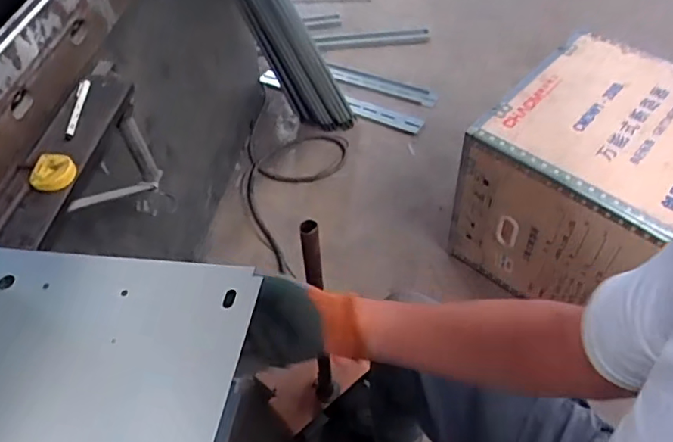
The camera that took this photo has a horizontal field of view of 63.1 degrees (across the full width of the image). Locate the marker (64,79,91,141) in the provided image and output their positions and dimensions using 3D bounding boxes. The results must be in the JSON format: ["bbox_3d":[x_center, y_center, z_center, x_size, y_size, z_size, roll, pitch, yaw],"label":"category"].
[{"bbox_3d":[-0.449,-0.194,0.949,0.017,0.012,0.147,-8,50,-1],"label":"marker"}]

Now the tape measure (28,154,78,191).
[{"bbox_3d":[-0.439,-0.077,0.842,0.061,0.021,0.058,-4,50,3],"label":"tape measure"}]

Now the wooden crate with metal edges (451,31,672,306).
[{"bbox_3d":[0.646,-0.089,1.373,0.496,0.428,0.508,34,61,29],"label":"wooden crate with metal edges"}]

